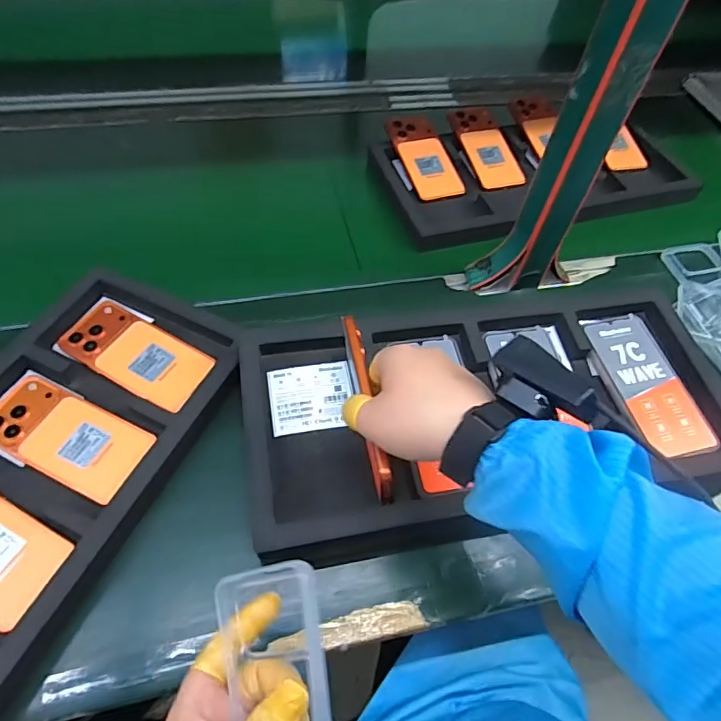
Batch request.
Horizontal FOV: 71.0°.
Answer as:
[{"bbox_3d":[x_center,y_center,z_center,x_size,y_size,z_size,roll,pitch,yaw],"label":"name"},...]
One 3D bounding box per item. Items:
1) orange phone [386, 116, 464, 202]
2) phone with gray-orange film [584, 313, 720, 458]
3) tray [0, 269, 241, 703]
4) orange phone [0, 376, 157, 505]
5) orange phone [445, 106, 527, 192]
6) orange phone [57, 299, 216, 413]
[{"bbox_3d":[0.102,-0.310,0.775,0.082,0.010,0.155,-14,71,-16],"label":"orange phone"},{"bbox_3d":[0.301,0.023,0.530,0.076,0.006,0.161,-9,60,-11],"label":"phone with gray-orange film"},{"bbox_3d":[-0.309,0.117,0.453,0.233,0.044,0.486,23,56,12],"label":"tray"},{"bbox_3d":[-0.282,0.073,0.485,0.160,0.015,0.077,23,56,12],"label":"orange phone"},{"bbox_3d":[0.202,-0.336,0.799,0.083,0.009,0.166,-12,67,-12],"label":"orange phone"},{"bbox_3d":[-0.238,-0.008,0.540,0.167,0.010,0.076,26,57,14],"label":"orange phone"}]

